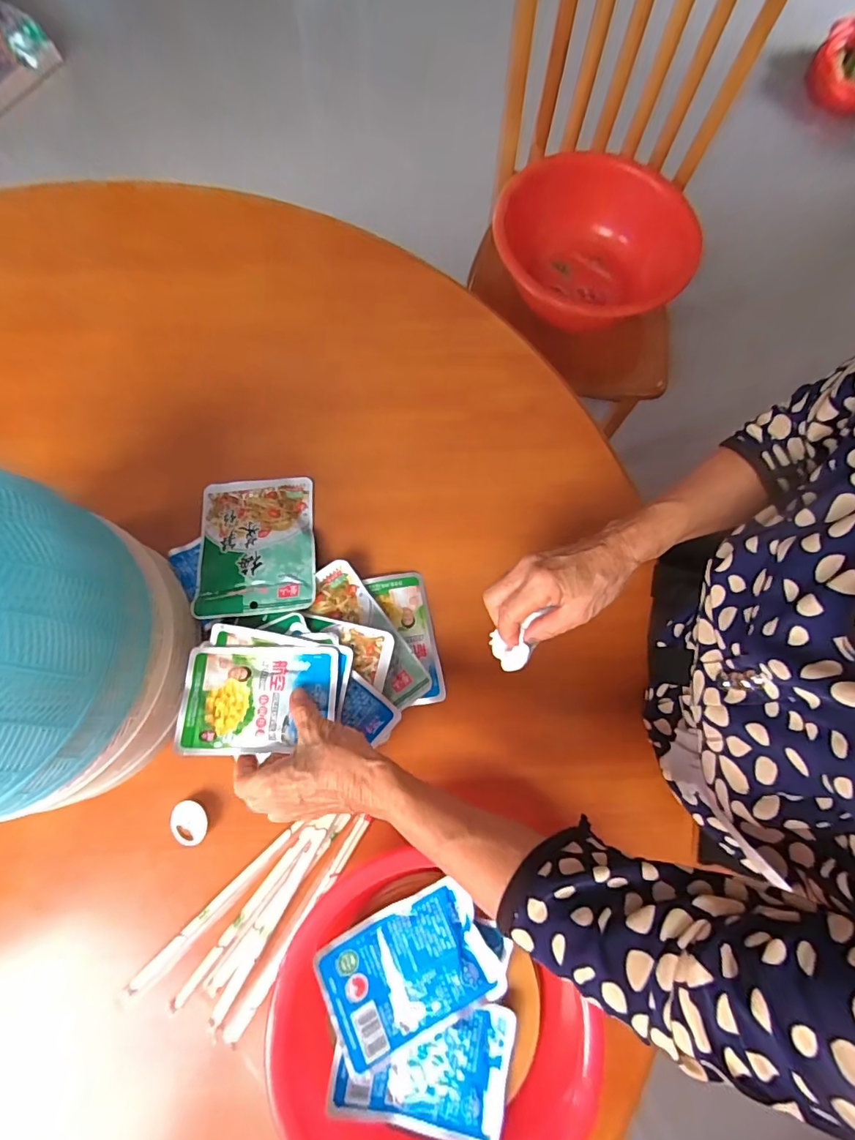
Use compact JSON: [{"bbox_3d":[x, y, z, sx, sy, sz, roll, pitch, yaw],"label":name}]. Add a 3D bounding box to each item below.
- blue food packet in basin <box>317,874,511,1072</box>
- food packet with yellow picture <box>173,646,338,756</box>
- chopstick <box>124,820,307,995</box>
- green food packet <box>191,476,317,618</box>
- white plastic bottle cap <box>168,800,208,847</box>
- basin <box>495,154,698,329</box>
[{"bbox_3d":[-0.014,0.304,0.370,0.123,0.013,0.085,-23,77,-8],"label":"blue food packet in basin"},{"bbox_3d":[-0.142,0.109,0.413,0.126,0.011,0.087,0,76,-1],"label":"food packet with yellow picture"},{"bbox_3d":[-0.177,0.281,0.411,0.175,0.010,0.010,-43,81,-10],"label":"chopstick"},{"bbox_3d":[-0.169,-0.027,0.481,0.110,0.012,0.148,-6,65,-2],"label":"green food packet"},{"bbox_3d":[-0.208,0.220,0.423,0.029,0.004,0.035,-24,78,-7],"label":"white plastic bottle cap"},{"bbox_3d":[0.331,-0.606,0.922,0.299,0.128,0.332,-38,80,-11],"label":"basin"}]

